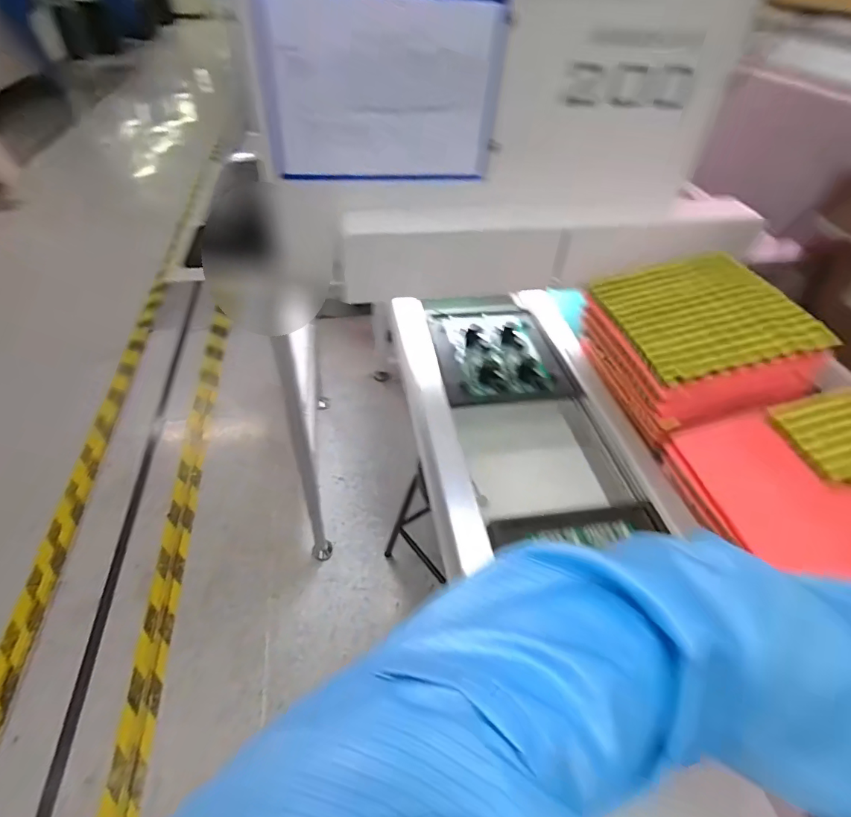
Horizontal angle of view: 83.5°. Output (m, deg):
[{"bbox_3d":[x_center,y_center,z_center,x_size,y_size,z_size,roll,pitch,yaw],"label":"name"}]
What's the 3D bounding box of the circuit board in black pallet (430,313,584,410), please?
[{"bbox_3d":[0.136,-0.113,0.898,0.232,0.035,0.268,-4,44,-7],"label":"circuit board in black pallet"}]

